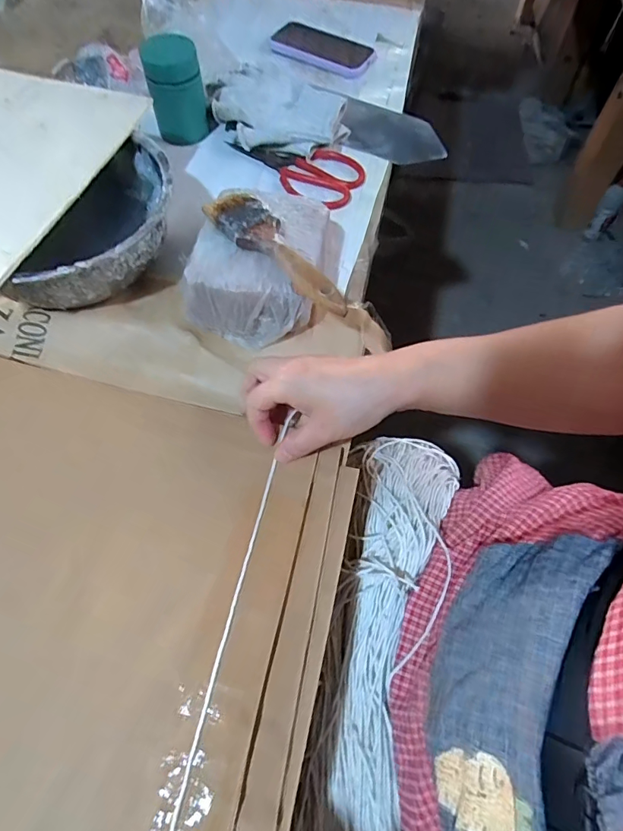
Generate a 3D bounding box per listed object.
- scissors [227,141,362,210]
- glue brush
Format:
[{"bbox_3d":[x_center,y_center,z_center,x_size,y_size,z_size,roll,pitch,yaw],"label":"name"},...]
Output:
[{"bbox_3d":[-0.023,-0.305,0.543,0.167,0.013,0.080,24,66,9],"label":"scissors"},{"bbox_3d":[-0.026,-0.143,0.387,0.041,0.015,0.169,-39,72,-18],"label":"glue brush"}]

